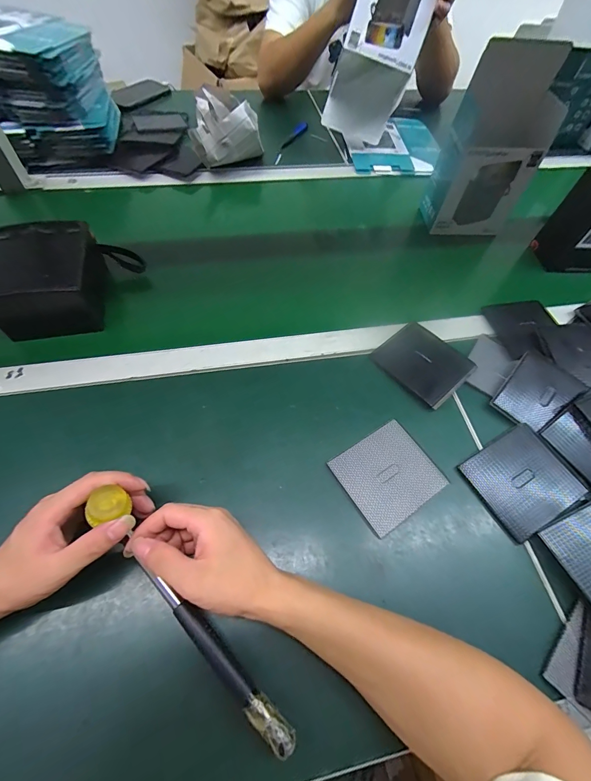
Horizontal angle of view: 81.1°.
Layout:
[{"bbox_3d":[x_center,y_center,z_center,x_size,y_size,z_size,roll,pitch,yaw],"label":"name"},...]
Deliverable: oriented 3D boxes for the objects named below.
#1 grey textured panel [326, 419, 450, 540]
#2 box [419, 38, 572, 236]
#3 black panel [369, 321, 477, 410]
[{"bbox_3d":[0.110,0.098,0.408,0.111,0.004,0.097,-28,70,-20],"label":"grey textured panel"},{"bbox_3d":[0.325,-0.393,0.567,0.137,0.241,0.089,3,59,-3],"label":"box"},{"bbox_3d":[0.178,-0.041,0.480,0.115,0.024,0.089,42,65,19],"label":"black panel"}]

